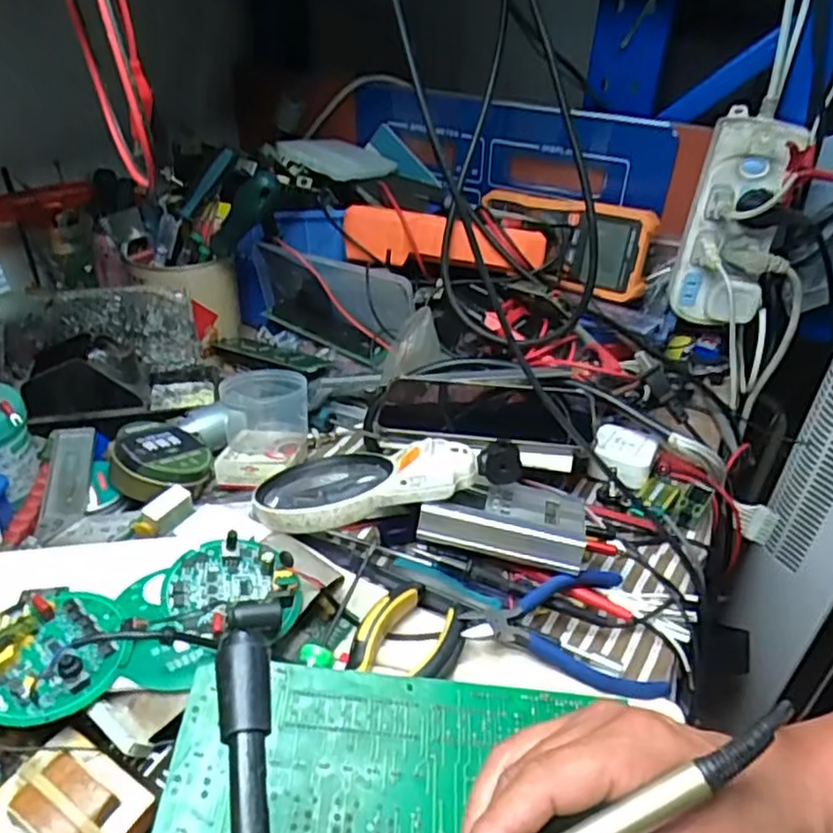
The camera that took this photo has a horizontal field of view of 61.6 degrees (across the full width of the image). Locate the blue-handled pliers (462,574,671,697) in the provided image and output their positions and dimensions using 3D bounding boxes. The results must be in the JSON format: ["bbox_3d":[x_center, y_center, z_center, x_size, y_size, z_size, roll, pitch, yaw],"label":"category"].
[{"bbox_3d":[0.083,0.119,0.406,0.115,0.026,0.076,1,35,-5],"label":"blue-handled pliers"}]

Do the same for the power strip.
[{"bbox_3d":[0.296,-0.179,0.651,0.080,0.181,0.060,17,37,17],"label":"power strip"}]

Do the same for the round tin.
[{"bbox_3d":[-0.184,0.034,0.503,0.066,0.033,0.066,41,25,30],"label":"round tin"}]

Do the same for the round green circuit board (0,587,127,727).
[{"bbox_3d":[-0.174,0.111,0.337,0.061,0.028,0.073,2,35,-4],"label":"round green circuit board"}]

